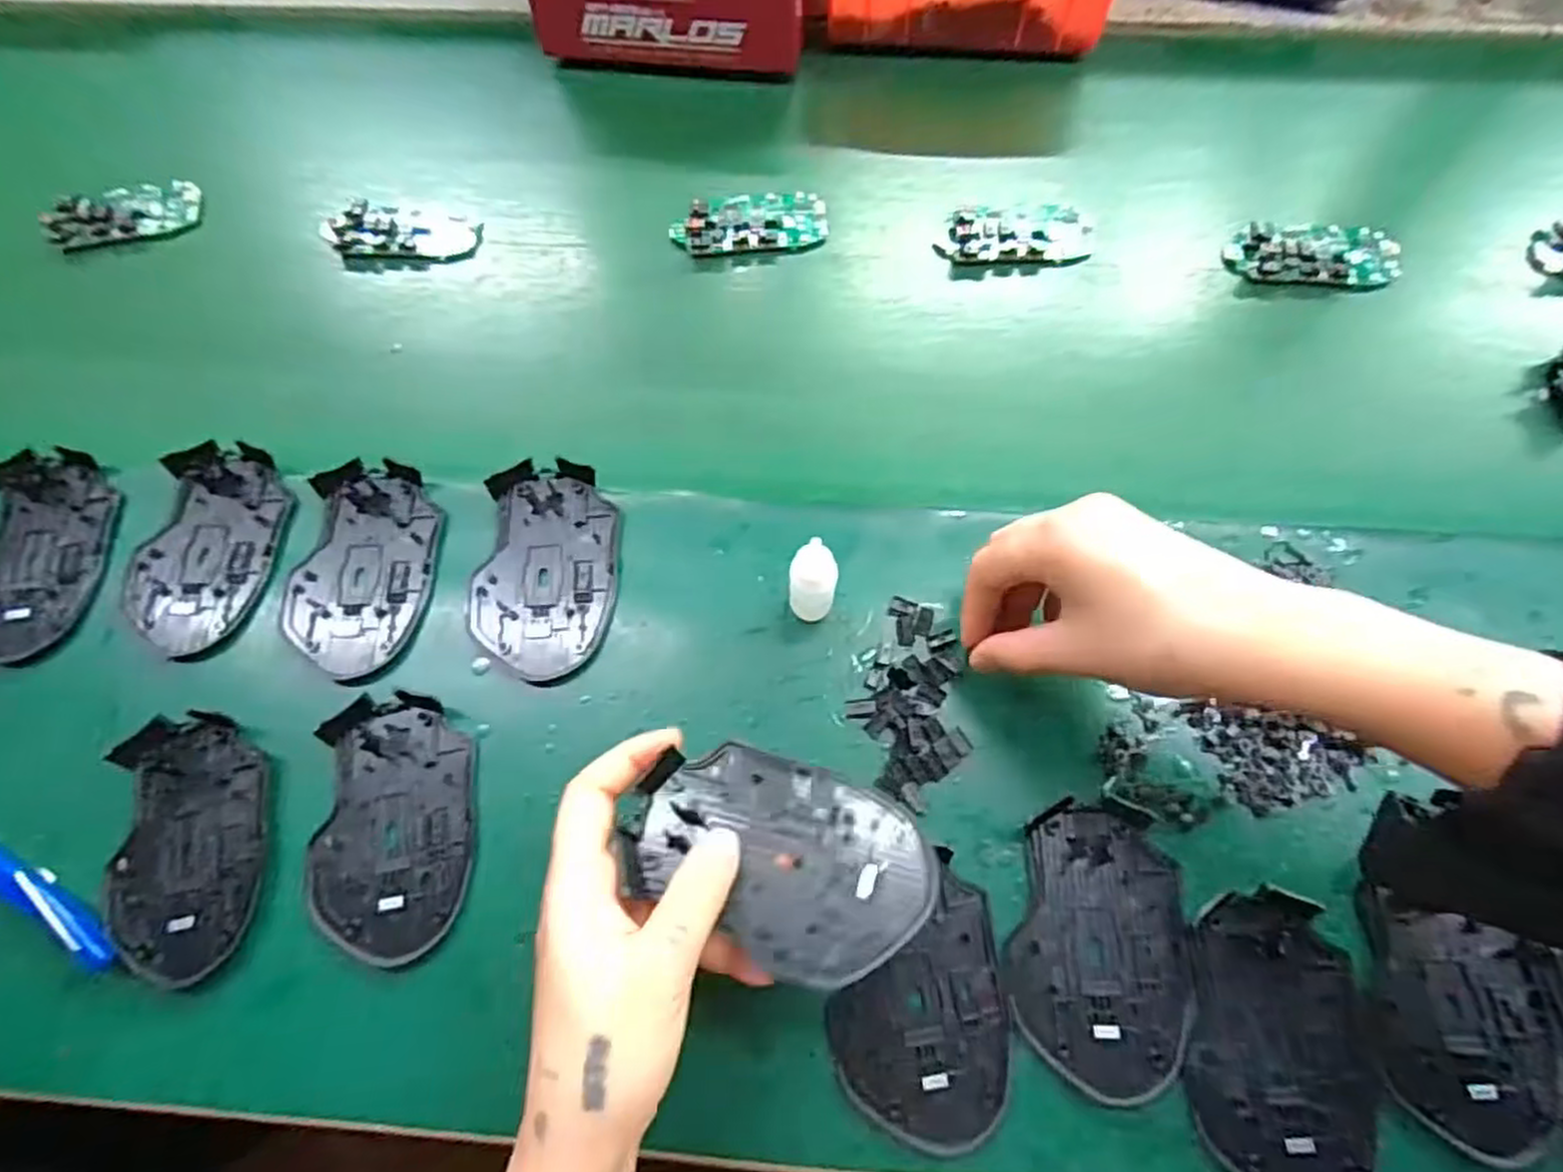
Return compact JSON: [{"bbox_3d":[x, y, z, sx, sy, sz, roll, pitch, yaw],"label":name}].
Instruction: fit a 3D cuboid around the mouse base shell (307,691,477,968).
[{"bbox_3d":[-0.180,0.109,0.351,0.072,0.016,0.114,-7,67,-1],"label":"mouse base shell"}]

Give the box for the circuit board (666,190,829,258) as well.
[{"bbox_3d":[-0.020,-0.233,0.489,0.097,0.012,0.043,-7,67,-1],"label":"circuit board"}]

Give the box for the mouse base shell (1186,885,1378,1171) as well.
[{"bbox_3d":[0.207,0.188,0.313,0.071,0.012,0.112,8,68,6],"label":"mouse base shell"}]

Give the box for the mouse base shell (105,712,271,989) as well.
[{"bbox_3d":[-0.274,0.117,0.348,0.068,0.012,0.113,-8,67,-1],"label":"mouse base shell"}]

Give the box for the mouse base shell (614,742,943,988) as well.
[{"bbox_3d":[0.001,0.104,0.293,0.113,0.011,0.072,26,71,12],"label":"mouse base shell"}]

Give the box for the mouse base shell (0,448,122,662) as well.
[{"bbox_3d":[-0.398,-0.019,0.404,0.069,0.018,0.110,1,67,3],"label":"mouse base shell"}]

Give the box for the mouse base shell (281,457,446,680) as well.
[{"bbox_3d":[-0.219,-0.012,0.396,0.073,0.011,0.113,4,68,4],"label":"mouse base shell"}]

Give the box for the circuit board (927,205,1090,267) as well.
[{"bbox_3d":[0.149,-0.225,0.481,0.094,0.010,0.045,1,67,3],"label":"circuit board"}]

